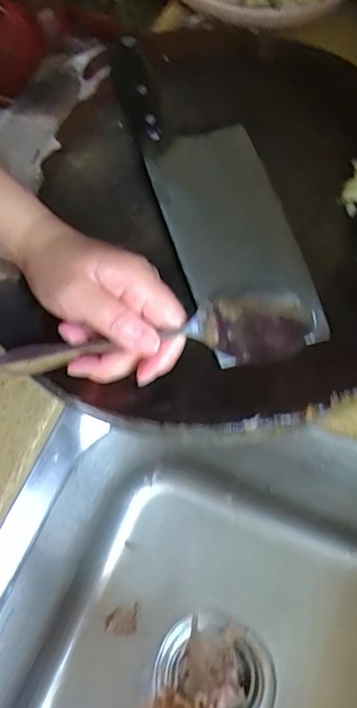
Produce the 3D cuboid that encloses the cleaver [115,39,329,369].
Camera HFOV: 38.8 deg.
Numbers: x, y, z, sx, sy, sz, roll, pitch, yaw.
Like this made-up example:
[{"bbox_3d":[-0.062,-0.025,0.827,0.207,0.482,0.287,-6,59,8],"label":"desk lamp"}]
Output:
[{"bbox_3d":[0.021,-0.129,0.367,0.078,0.029,0.280,-16,67,-5],"label":"cleaver"}]

